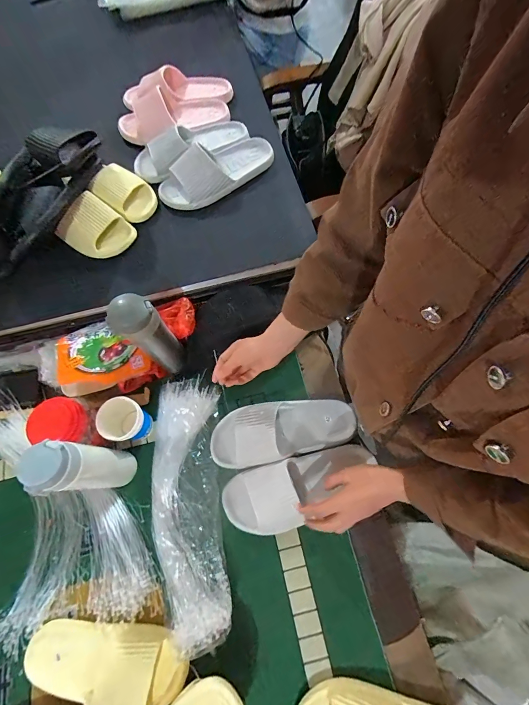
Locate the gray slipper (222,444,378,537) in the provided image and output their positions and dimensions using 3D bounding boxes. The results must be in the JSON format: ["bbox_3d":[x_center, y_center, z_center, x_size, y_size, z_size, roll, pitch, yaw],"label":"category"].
[{"bbox_3d":[0.063,0.229,0.564,0.271,0.072,0.111,-23,70,-8],"label":"gray slipper"}]

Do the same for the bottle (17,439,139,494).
[{"bbox_3d":[-0.272,0.177,0.498,0.059,0.211,0.063,-9,69,-1],"label":"bottle"}]

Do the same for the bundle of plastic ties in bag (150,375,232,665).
[{"bbox_3d":[-0.135,0.250,0.565,0.128,0.063,0.410,-7,69,0],"label":"bundle of plastic ties in bag"}]

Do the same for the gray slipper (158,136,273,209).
[{"bbox_3d":[-0.104,-0.396,0.713,0.262,0.056,0.110,-33,83,-9],"label":"gray slipper"}]

